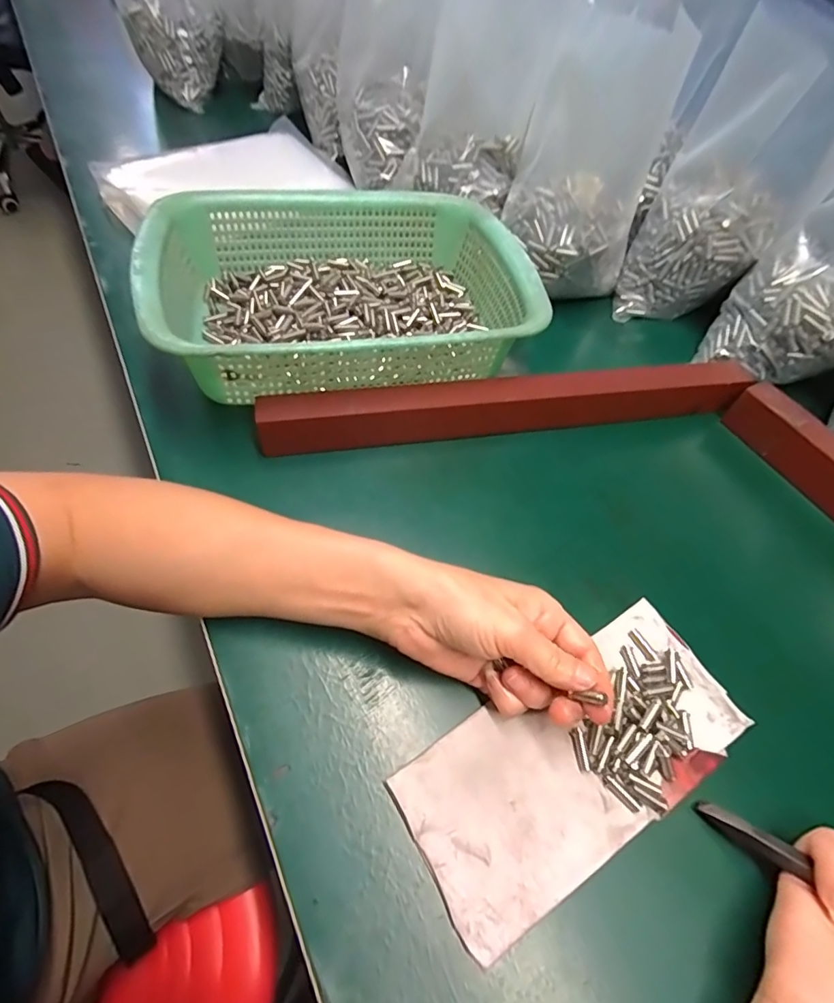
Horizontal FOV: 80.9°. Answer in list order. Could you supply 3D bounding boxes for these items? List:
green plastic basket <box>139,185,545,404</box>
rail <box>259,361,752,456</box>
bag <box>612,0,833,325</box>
[{"bbox_3d":[-0.057,-0.176,0.404,0.290,0.078,0.215,-11,59,-11],"label":"green plastic basket"},{"bbox_3d":[0.074,-0.075,0.386,0.377,0.046,0.027,-8,59,-9],"label":"rail"},{"bbox_3d":[0.274,-0.272,0.432,0.114,0.207,0.094,15,58,5],"label":"bag"}]

